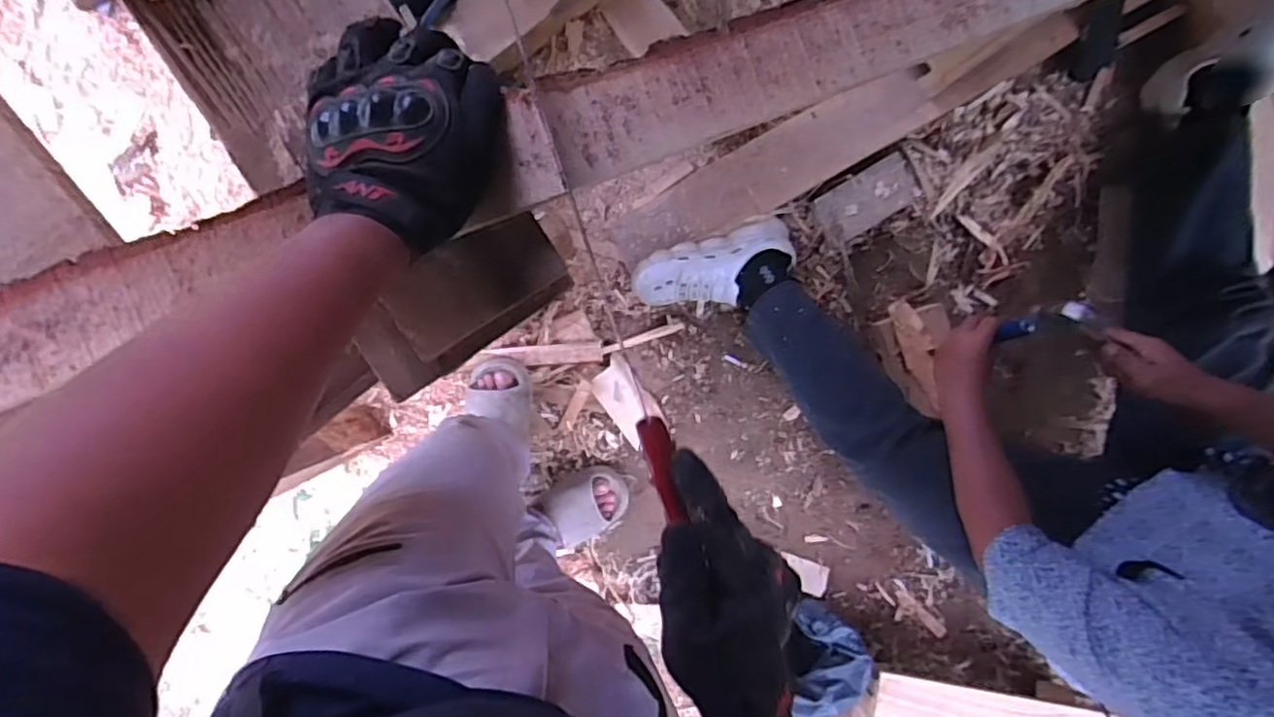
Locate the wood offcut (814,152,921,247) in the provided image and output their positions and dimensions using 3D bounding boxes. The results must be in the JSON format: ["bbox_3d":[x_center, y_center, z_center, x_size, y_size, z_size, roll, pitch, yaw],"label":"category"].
[{"bbox_3d":[0.406,-0.278,1.124,0.187,0.026,0.092,-32,102,-10],"label":"wood offcut"}]

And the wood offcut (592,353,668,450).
[{"bbox_3d":[-0.018,0.079,1.218,0.089,0.015,0.161,-35,92,17],"label":"wood offcut"}]

